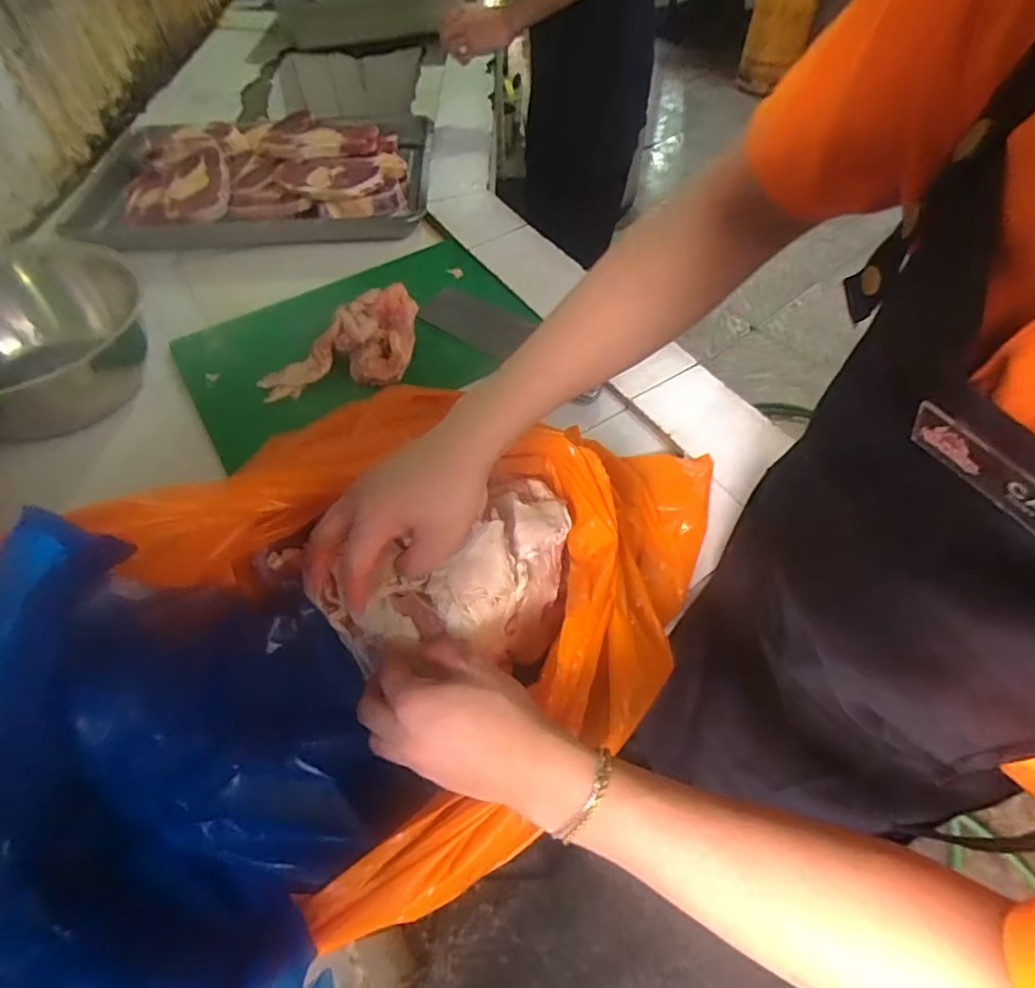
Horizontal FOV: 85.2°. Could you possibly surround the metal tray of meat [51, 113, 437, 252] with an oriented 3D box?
[{"bbox_3d":[-0.481,-0.595,1.024,0.634,0.064,0.415,-1,55,0],"label":"metal tray of meat"}]

